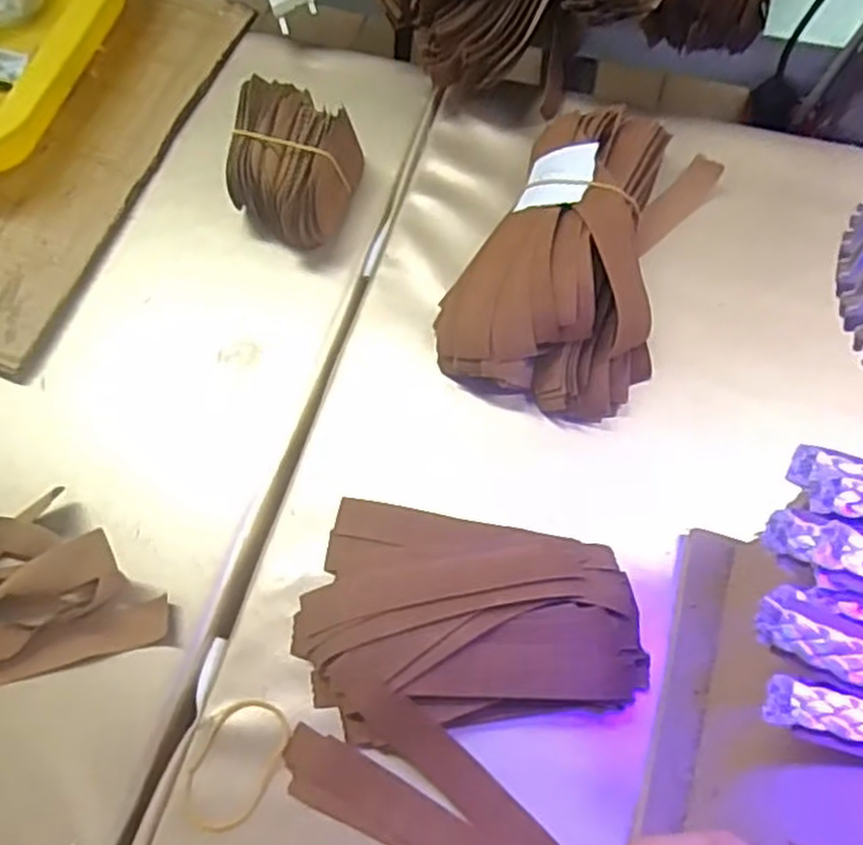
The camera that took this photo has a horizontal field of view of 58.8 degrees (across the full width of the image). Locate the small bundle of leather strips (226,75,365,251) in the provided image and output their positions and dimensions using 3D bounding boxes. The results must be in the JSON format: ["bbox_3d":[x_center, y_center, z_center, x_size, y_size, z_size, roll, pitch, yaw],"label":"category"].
[{"bbox_3d":[-0.075,-0.139,0.412,0.057,0.050,0.074,18,70,9],"label":"small bundle of leather strips"}]

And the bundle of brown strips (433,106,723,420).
[{"bbox_3d":[0.072,-0.087,0.382,0.097,0.046,0.161,20,70,10],"label":"bundle of brown strips"}]

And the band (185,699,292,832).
[{"bbox_3d":[-0.081,0.141,0.315,0.034,0.004,0.052,20,70,10],"label":"band"}]

